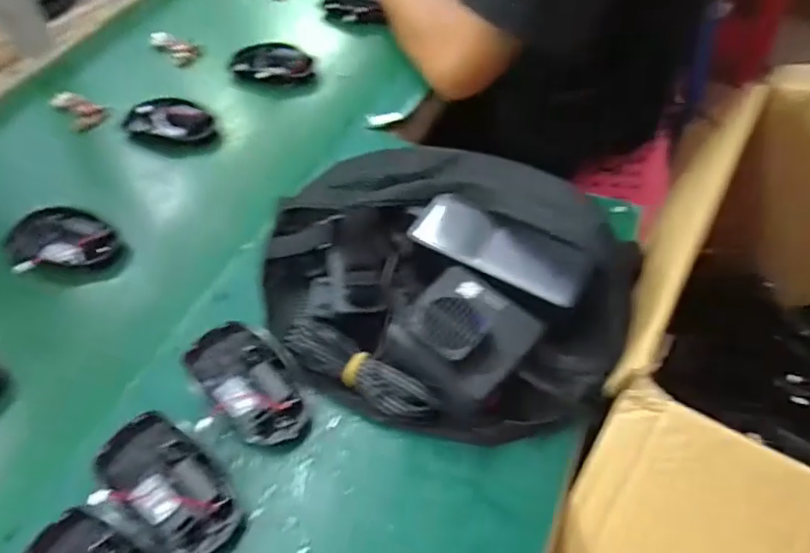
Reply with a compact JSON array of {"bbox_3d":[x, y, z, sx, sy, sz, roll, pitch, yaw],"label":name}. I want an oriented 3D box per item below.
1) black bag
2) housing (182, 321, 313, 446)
[{"bbox_3d":[0.022,-0.006,0.419,0.281,0.062,0.224,25,58,22],"label":"black bag"},{"bbox_3d":[-0.107,0.073,0.394,0.053,0.027,0.108,-36,58,-22],"label":"housing"}]

